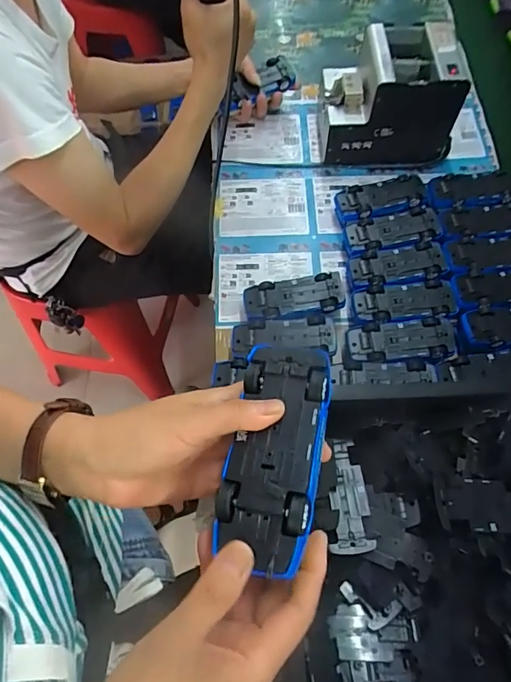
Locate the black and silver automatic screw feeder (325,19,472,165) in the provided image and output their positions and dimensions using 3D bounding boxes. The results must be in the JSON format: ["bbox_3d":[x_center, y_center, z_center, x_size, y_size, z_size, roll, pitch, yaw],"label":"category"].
[{"bbox_3d":[0.209,-0.403,0.748,0.198,0.139,0.185,-1,66,-1],"label":"black and silver automatic screw feeder"}]

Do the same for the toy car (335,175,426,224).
[{"bbox_3d":[0.185,-0.204,0.699,0.133,0.041,0.058,-14,67,-7],"label":"toy car"}]

